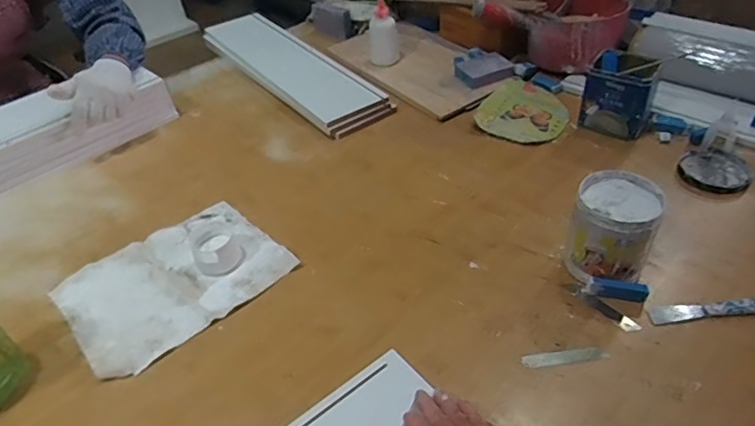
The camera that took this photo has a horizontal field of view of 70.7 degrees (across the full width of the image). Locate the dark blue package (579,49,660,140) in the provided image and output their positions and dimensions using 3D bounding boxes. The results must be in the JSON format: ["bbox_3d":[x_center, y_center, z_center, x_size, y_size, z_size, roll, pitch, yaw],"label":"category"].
[{"bbox_3d":[0.418,-0.206,0.925,0.109,0.106,0.106,14,45,19],"label":"dark blue package"}]

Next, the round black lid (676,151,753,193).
[{"bbox_3d":[0.519,-0.067,0.822,0.102,0.008,0.098,8,44,13],"label":"round black lid"}]

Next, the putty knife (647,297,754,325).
[{"bbox_3d":[0.399,0.115,0.638,0.139,0.007,0.021,-3,42,1],"label":"putty knife"}]

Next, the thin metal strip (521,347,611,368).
[{"bbox_3d":[0.214,0.164,0.609,0.096,0.004,0.018,-6,42,-2],"label":"thin metal strip"}]

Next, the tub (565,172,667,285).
[{"bbox_3d":[0.292,0.021,0.670,0.097,0.110,0.102,12,45,18],"label":"tub"}]

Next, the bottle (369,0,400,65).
[{"bbox_3d":[0.014,-0.380,1.120,0.064,0.115,0.061,-5,42,-1],"label":"bottle"}]

